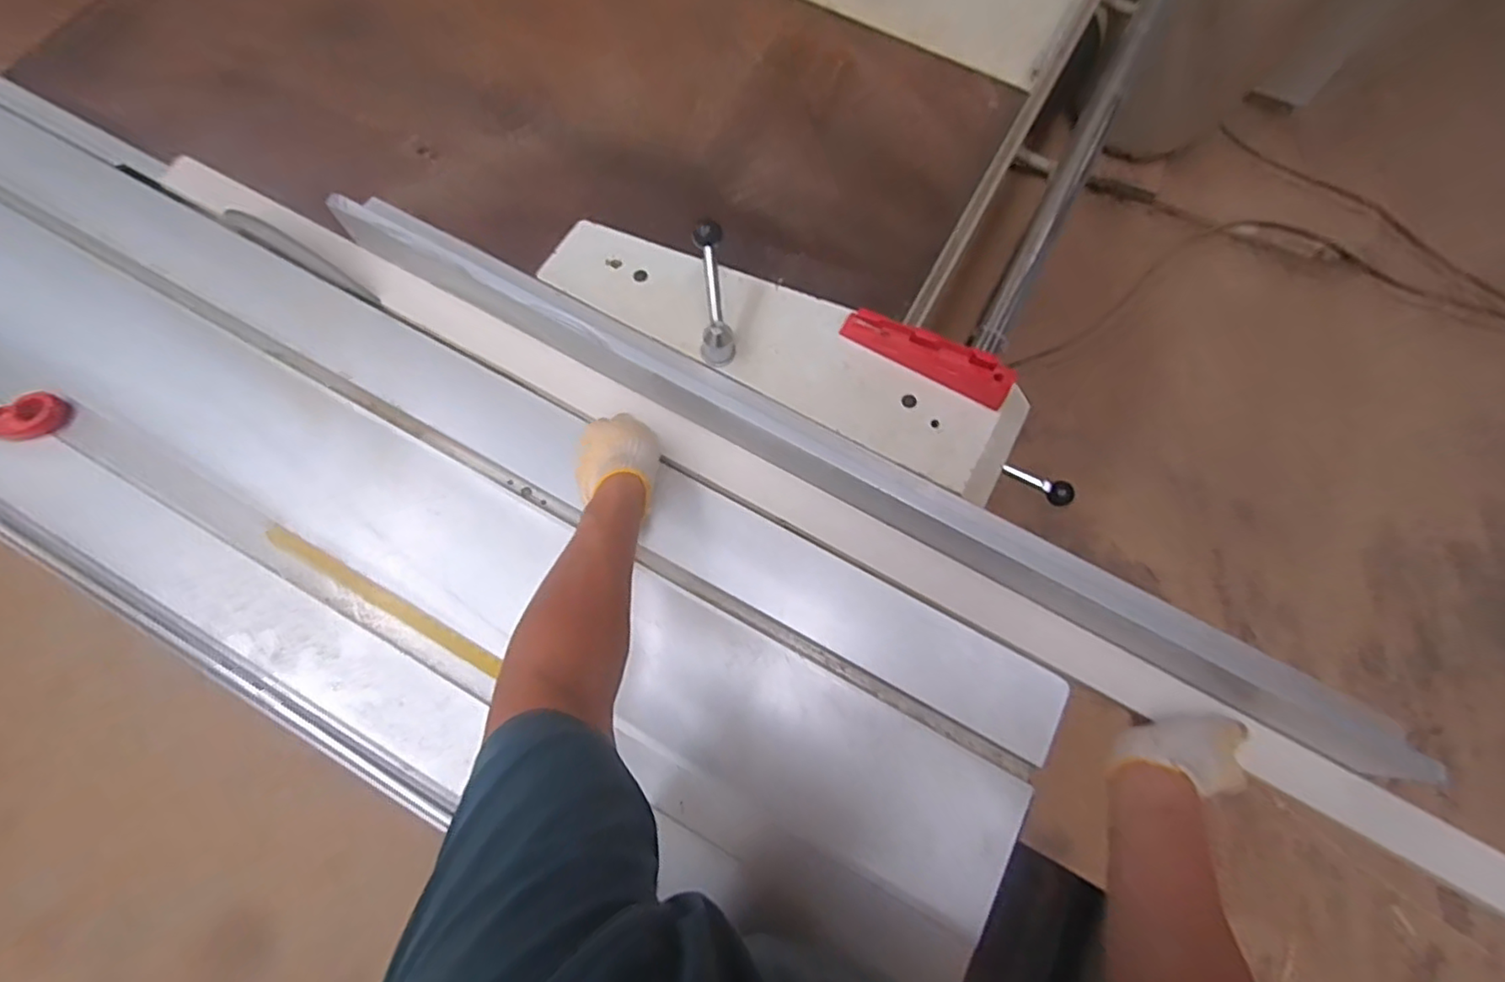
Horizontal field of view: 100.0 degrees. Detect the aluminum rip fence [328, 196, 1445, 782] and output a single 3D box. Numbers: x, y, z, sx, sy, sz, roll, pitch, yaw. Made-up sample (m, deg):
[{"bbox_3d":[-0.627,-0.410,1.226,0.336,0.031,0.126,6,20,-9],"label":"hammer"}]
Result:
[{"bbox_3d":[0.073,-0.046,0.657,1.139,0.094,0.080,28,74,8],"label":"aluminum rip fence"}]

